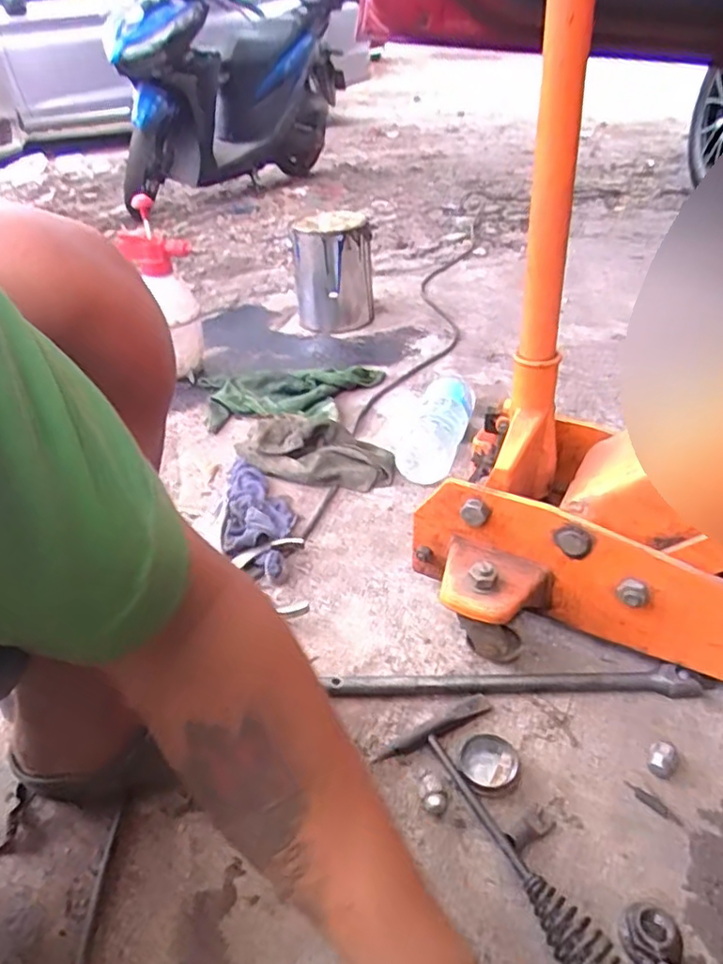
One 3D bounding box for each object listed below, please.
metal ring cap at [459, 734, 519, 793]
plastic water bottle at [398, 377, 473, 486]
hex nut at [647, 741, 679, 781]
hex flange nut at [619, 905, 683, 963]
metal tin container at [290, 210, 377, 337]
[{"bbox_3d":[0.108,0.240,0.536,0.047,0.010,0.051,-2,36,2],"label":"metal ring cap"},{"bbox_3d":[0.117,-0.089,0.942,0.086,0.067,0.232,8,38,15],"label":"plastic water bottle"},{"bbox_3d":[0.253,0.233,0.529,0.024,0.018,0.028,24,44,32],"label":"hex nut"},{"bbox_3d":[0.197,0.310,0.428,0.035,0.018,0.037,-31,44,-32],"label":"hex flange nut"},{"bbox_3d":[-0.055,-0.422,1.297,0.159,0.219,0.146,-2,36,1],"label":"metal tin container"}]

